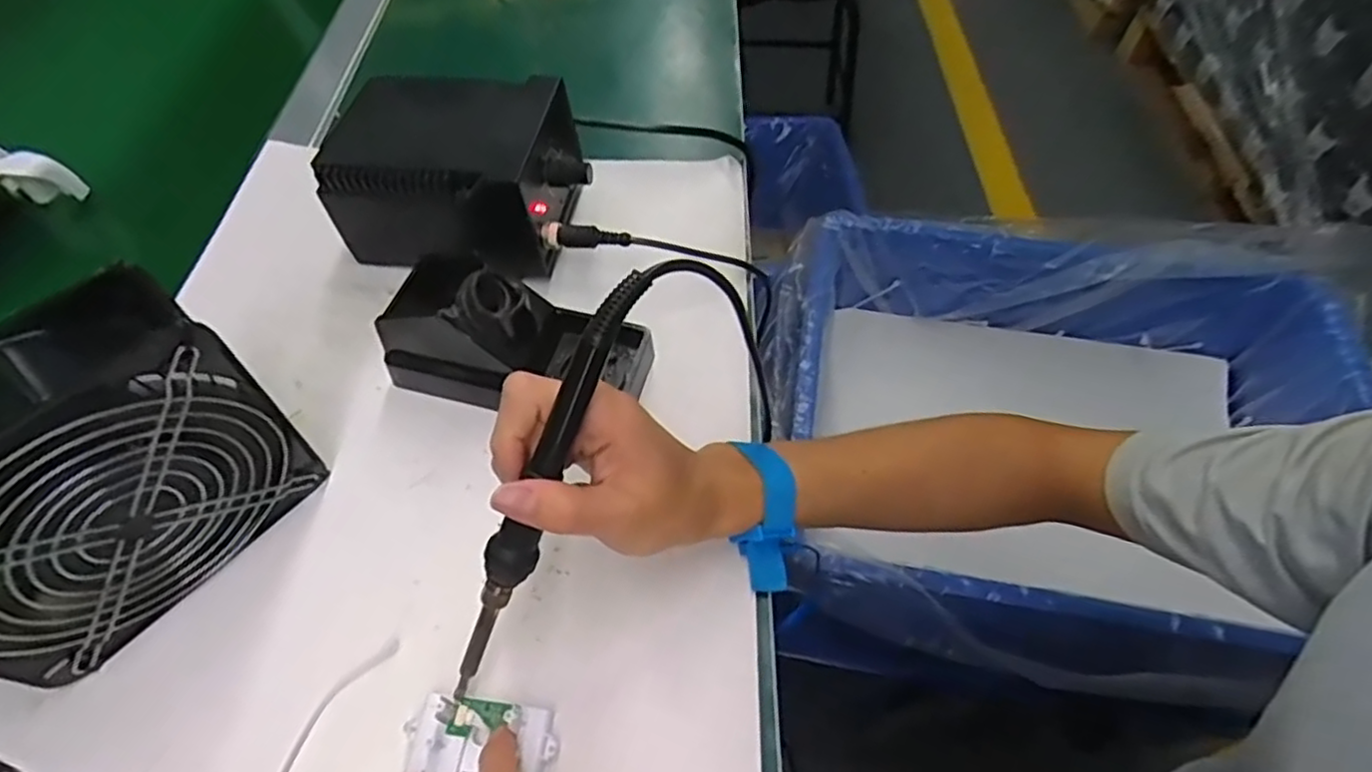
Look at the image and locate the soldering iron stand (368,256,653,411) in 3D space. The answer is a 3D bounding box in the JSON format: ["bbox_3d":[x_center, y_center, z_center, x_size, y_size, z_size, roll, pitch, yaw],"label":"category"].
[{"bbox_3d":[-0.105,-0.033,0.411,0.164,0.094,0.071,6,55,2],"label":"soldering iron stand"}]

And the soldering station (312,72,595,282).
[{"bbox_3d":[-0.153,-0.144,0.483,0.157,0.097,0.126,6,55,3],"label":"soldering station"}]

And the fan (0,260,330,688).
[{"bbox_3d":[-0.267,0.047,0.315,0.064,0.148,0.154,34,61,20],"label":"fan"}]

